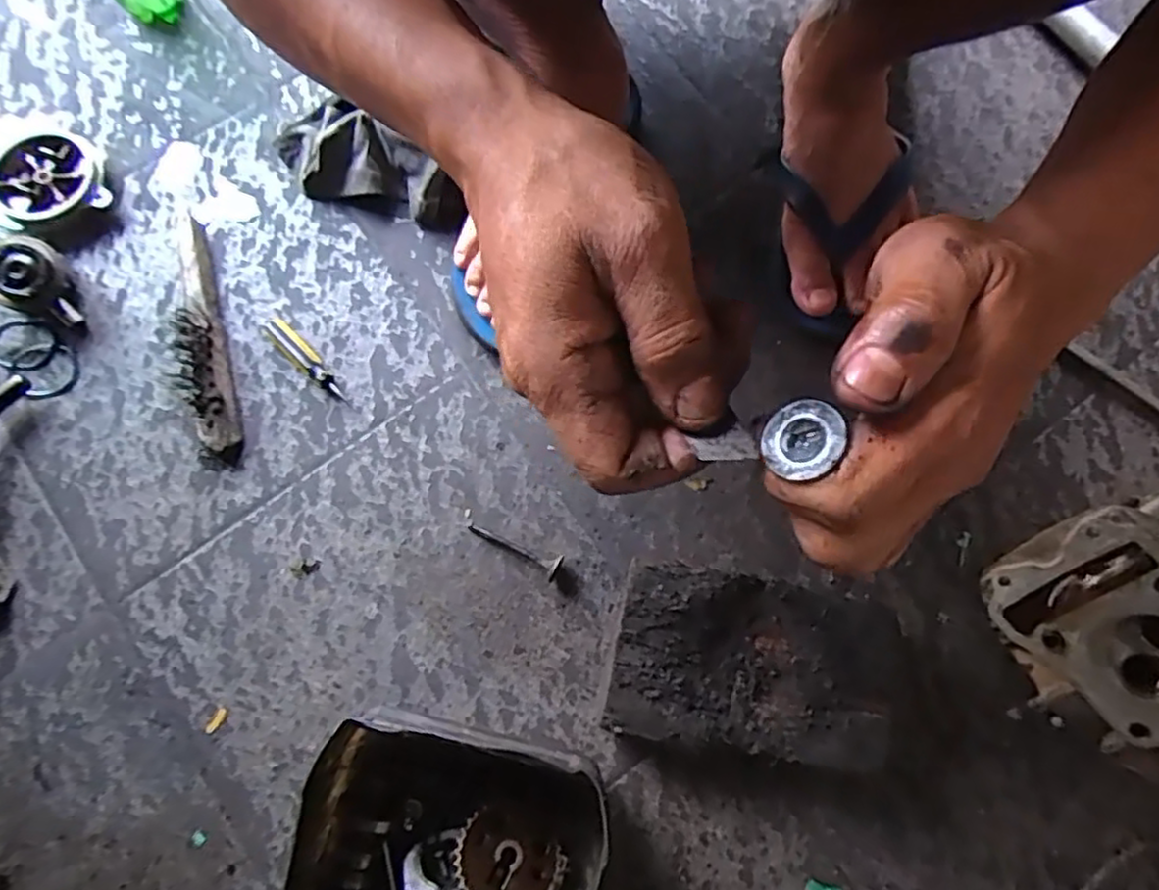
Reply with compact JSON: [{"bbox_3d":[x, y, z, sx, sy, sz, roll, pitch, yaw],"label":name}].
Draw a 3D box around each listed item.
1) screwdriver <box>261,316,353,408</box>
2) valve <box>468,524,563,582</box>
[{"bbox_3d":[-0.204,-0.065,0.517,0.089,0.013,0.018,40,79,9],"label":"screwdriver"},{"bbox_3d":[-0.048,0.076,0.487,0.071,0.015,0.018,20,77,5],"label":"valve"}]

